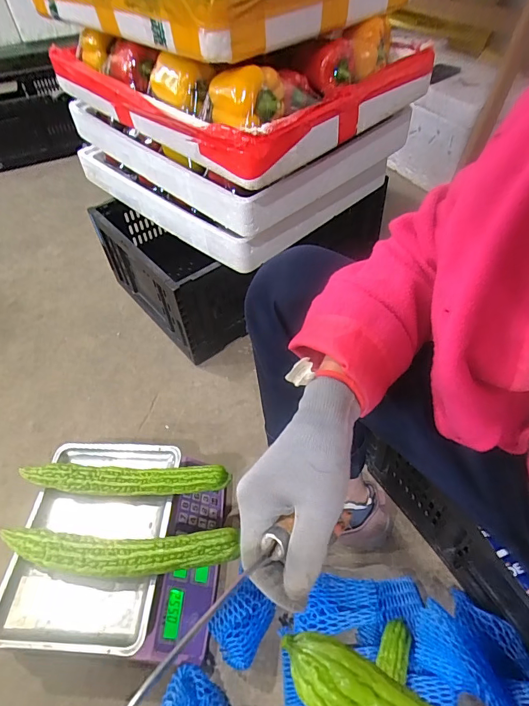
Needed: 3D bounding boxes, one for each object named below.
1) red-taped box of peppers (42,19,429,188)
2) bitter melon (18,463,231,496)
[{"bbox_3d":[-0.031,-0.515,0.739,0.489,0.123,0.476,34,58,28],"label":"red-taped box of peppers"},{"bbox_3d":[-0.204,0.180,0.595,0.302,0.037,0.035,1,49,4],"label":"bitter melon"}]

